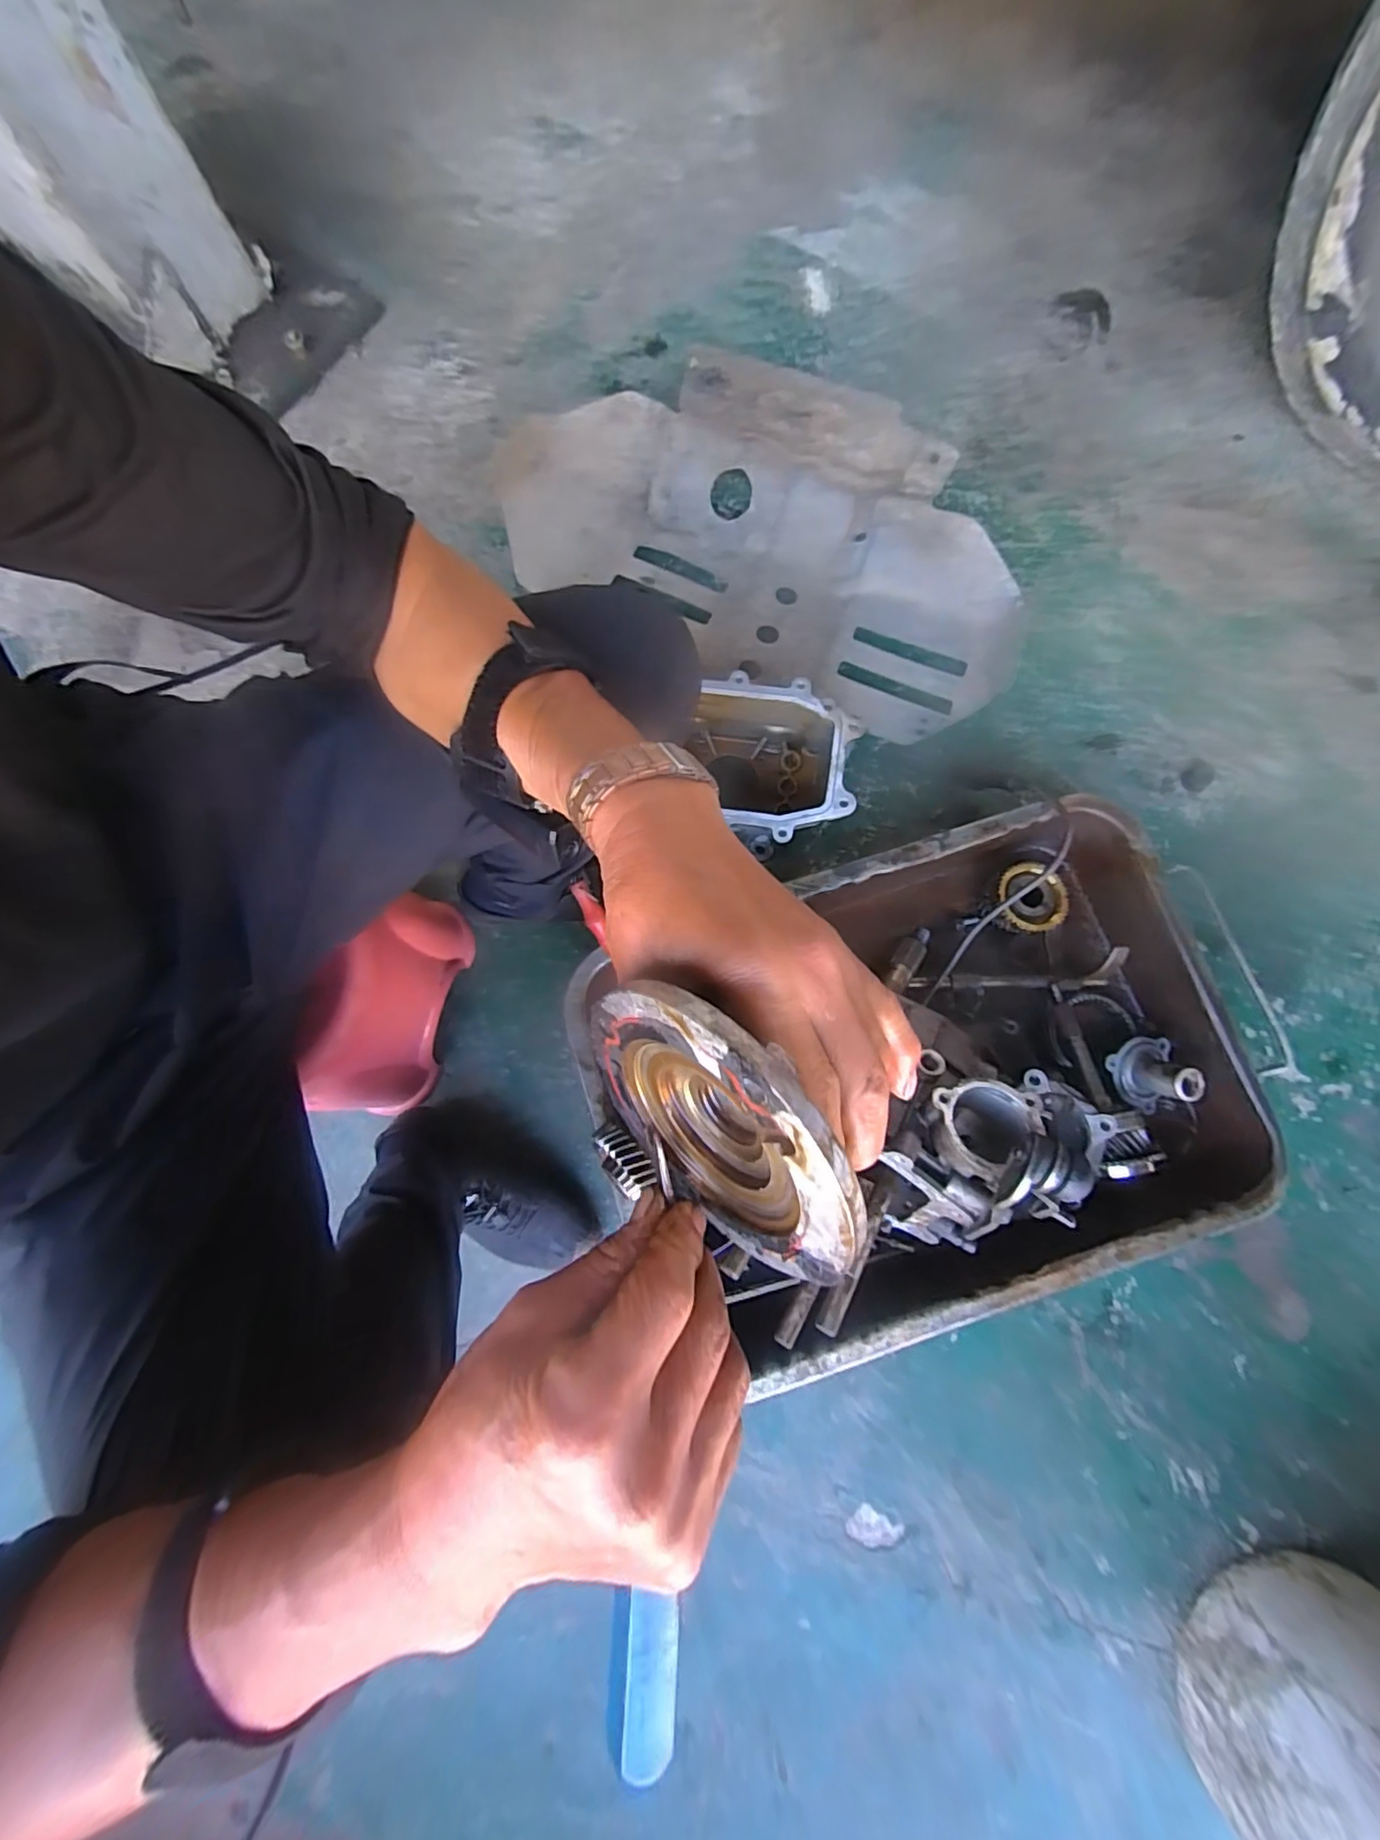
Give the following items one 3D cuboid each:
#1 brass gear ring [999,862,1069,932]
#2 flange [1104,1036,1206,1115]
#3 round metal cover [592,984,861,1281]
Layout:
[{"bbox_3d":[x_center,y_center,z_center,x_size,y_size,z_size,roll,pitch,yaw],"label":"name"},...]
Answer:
[{"bbox_3d":[0.387,-0.026,0.683,0.066,0.017,0.079,-6,71,23],"label":"brass gear ring"},{"bbox_3d":[0.493,0.165,0.640,0.076,0.051,0.079,1,80,1],"label":"flange"},{"bbox_3d":[0.009,0.066,0.200,0.108,0.101,0.020,40,53,22],"label":"round metal cover"}]

